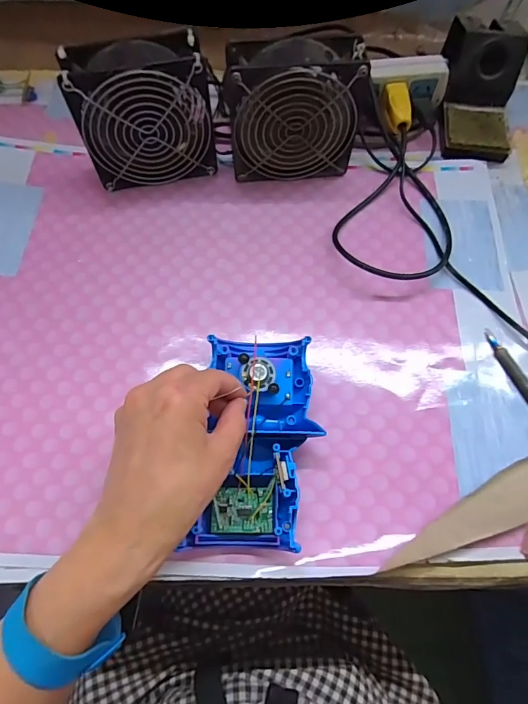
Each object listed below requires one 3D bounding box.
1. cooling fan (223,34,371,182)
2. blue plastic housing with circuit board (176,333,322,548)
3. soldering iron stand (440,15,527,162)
[{"bbox_3d":[0.026,-0.223,0.397,0.120,0.119,0.041,-4,66,-3],"label":"cooling fan"},{"bbox_3d":[-0.007,0.064,0.313,0.083,0.033,0.156,8,70,2],"label":"blue plastic housing with circuit board"},{"bbox_3d":[0.234,-0.287,0.455,0.075,0.073,0.145,8,66,2],"label":"soldering iron stand"}]

